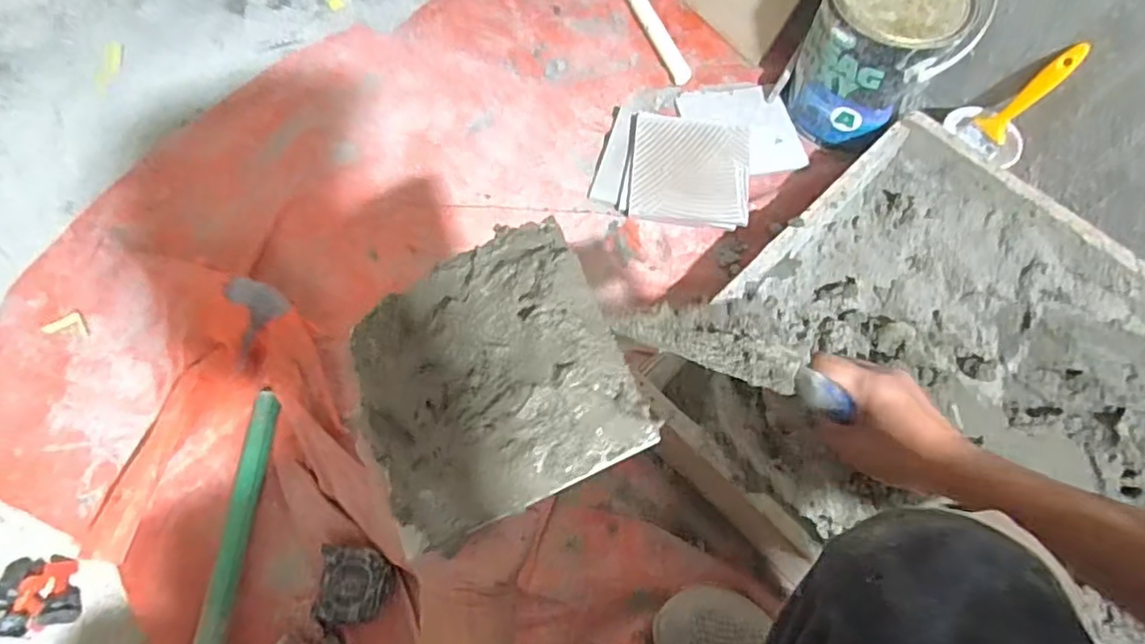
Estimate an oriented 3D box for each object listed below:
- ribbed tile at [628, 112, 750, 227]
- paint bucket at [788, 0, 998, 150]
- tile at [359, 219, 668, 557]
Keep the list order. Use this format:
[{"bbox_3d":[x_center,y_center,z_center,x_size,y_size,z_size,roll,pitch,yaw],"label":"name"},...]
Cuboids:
[{"bbox_3d":[0.150,-0.196,0.797,0.145,0.009,0.152,5,68,7],"label":"ribbed tile"},{"bbox_3d":[0.382,-0.342,0.786,0.166,0.176,0.174,41,70,15],"label":"paint bucket"},{"bbox_3d":[-0.049,0.028,0.338,0.144,0.021,0.144,-29,68,8],"label":"tile"}]

